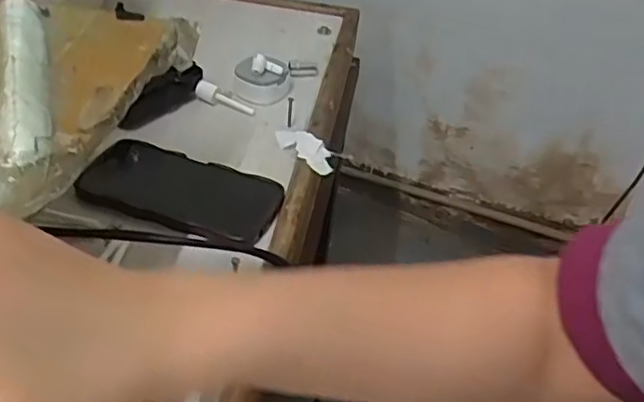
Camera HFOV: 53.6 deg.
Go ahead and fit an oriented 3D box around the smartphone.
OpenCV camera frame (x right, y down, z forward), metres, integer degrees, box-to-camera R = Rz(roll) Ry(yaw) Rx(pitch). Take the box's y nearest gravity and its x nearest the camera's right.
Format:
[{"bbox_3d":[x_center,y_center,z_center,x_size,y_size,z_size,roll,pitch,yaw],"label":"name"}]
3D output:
[{"bbox_3d":[-0.120,-0.012,0.546,0.160,0.015,0.081,16,42,10],"label":"smartphone"}]

